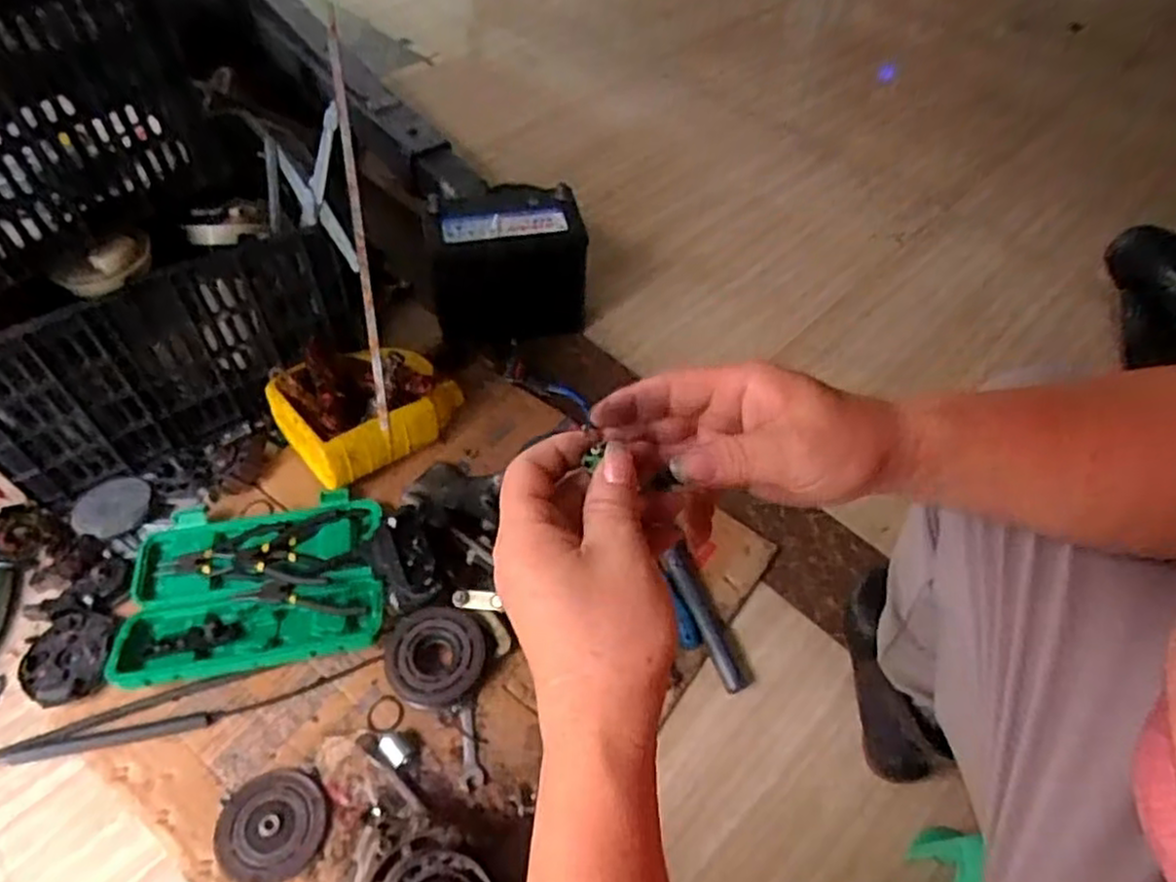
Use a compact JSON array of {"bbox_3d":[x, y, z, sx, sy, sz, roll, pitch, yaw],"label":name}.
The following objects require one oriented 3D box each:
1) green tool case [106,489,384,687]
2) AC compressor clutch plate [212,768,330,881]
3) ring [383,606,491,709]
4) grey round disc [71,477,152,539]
[{"bbox_3d":[-0.401,0.171,0.875,0.295,0.035,0.225,-7,54,-8],"label":"green tool case"},{"bbox_3d":[-0.323,0.391,0.735,0.104,0.011,0.101,1,53,-2],"label":"AC compressor clutch plate"},{"bbox_3d":[-0.173,0.243,0.821,0.119,0.047,0.110,1,53,-2],"label":"ring"},{"bbox_3d":[-0.629,0.084,0.949,0.091,0.015,0.092,1,53,-2],"label":"grey round disc"}]

